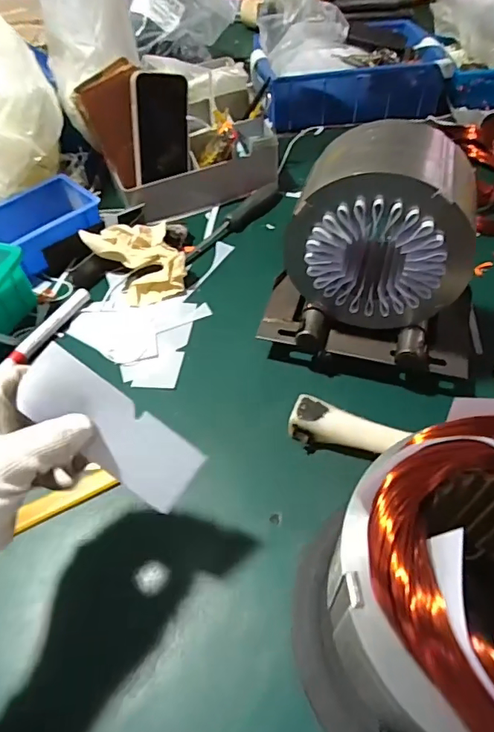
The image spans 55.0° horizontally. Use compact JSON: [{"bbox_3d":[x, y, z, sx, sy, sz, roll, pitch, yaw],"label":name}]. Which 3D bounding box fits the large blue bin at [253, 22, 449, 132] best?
[{"bbox_3d":[0.164,-0.505,0.821,0.301,0.083,0.204,-9,51,-4],"label":"large blue bin"}]

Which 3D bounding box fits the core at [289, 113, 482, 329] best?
[{"bbox_3d":[0.119,-0.121,0.418,0.151,0.138,0.105,13,53,14],"label":"core"}]

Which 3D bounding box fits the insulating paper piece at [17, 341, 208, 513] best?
[{"bbox_3d":[-0.085,0.040,0.298,0.119,0.007,0.044,40,73,-11],"label":"insulating paper piece"}]

